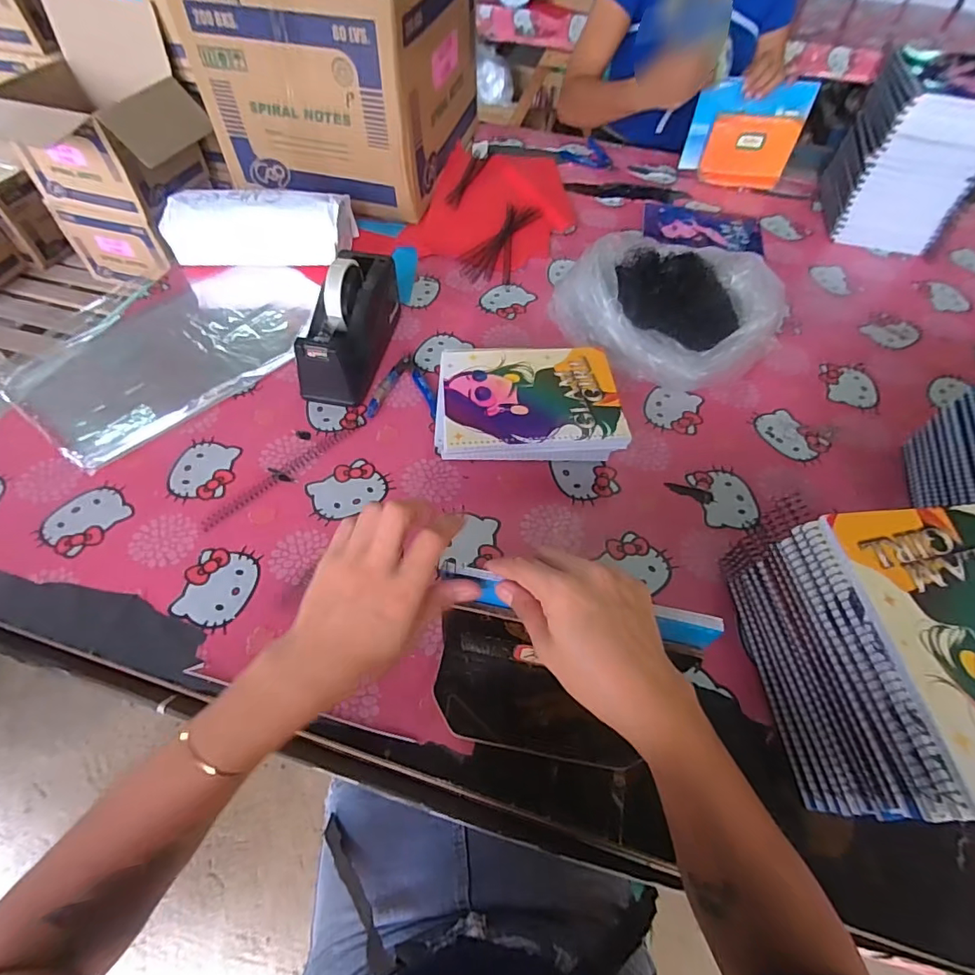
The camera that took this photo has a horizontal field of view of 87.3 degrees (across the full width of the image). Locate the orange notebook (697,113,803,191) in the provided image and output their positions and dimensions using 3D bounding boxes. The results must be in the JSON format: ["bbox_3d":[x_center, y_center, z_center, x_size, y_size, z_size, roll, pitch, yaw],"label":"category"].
[{"bbox_3d":[0.493,-0.635,0.967,0.153,0.114,0.017,8,50,4],"label":"orange notebook"}]

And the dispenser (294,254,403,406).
[{"bbox_3d":[-0.172,-0.209,0.648,0.068,0.114,0.201,11,56,5],"label":"dispenser"}]

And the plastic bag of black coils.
[{"bbox_3d":[0.248,-0.245,0.690,0.243,0.131,0.252,-29,62,-20],"label":"plastic bag of black coils"}]

